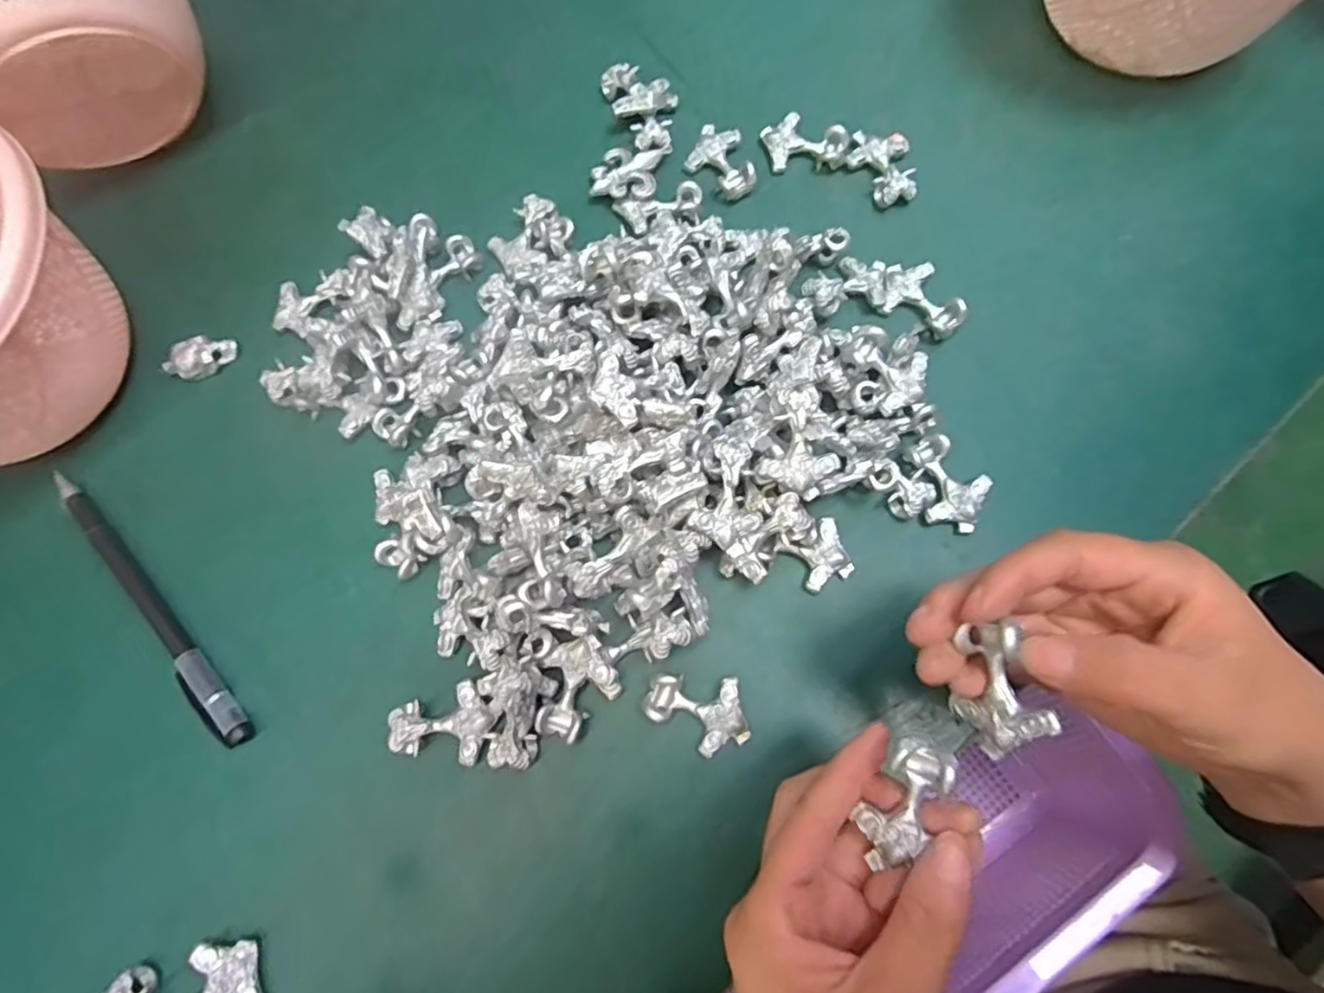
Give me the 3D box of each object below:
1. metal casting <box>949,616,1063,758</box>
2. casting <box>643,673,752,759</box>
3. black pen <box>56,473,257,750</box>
[{"bbox_3d":[0.098,0.057,0.199,0.017,0.025,0.035,-17,75,-3],"label":"metal casting"},{"bbox_3d":[0.014,0.086,0.267,0.040,0.011,0.029,3,75,2],"label":"casting"},{"bbox_3d":[-0.220,0.046,0.289,0.011,0.010,0.150,-42,78,-9],"label":"black pen"}]

